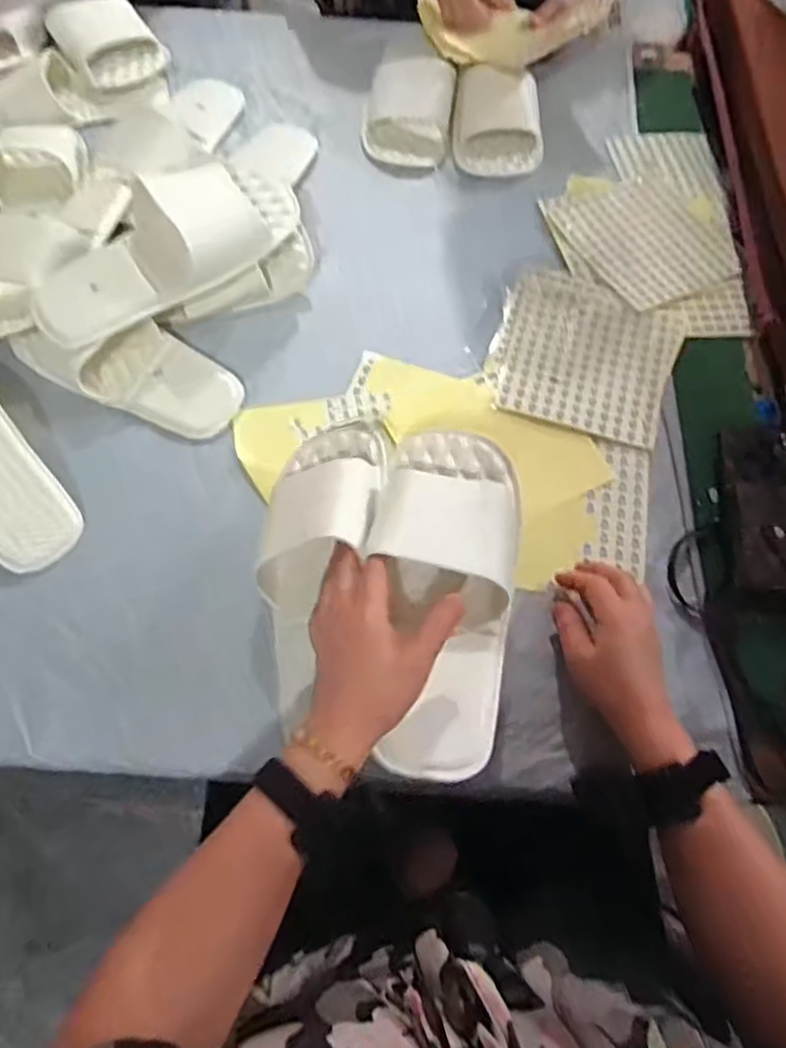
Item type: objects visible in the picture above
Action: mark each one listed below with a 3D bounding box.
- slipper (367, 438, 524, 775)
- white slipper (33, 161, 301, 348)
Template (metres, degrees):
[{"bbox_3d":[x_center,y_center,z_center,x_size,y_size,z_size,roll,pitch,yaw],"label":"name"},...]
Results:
[{"bbox_3d":[0.039,0.049,0.522,0.107,0.056,0.265,2,68,-1],"label":"slipper"},{"bbox_3d":[-0.213,-0.264,0.652,0.267,0.068,0.097,-30,70,-15],"label":"white slipper"}]

